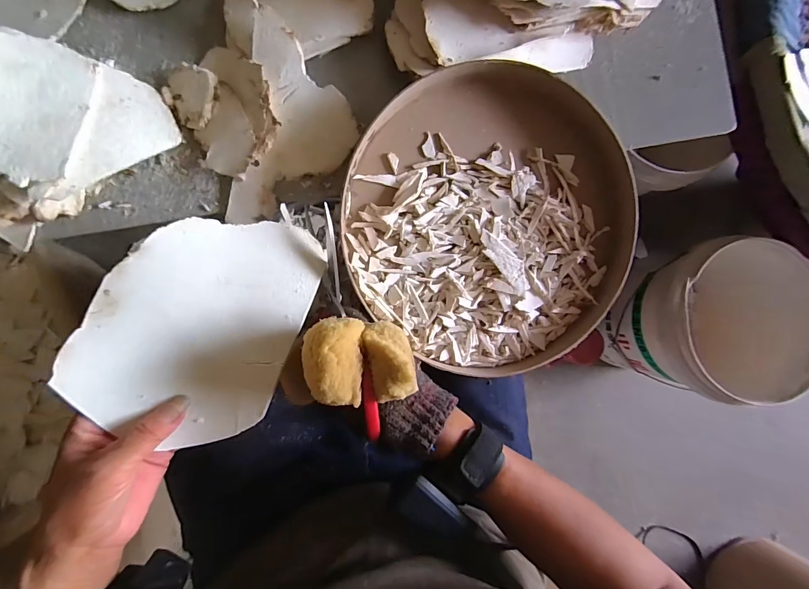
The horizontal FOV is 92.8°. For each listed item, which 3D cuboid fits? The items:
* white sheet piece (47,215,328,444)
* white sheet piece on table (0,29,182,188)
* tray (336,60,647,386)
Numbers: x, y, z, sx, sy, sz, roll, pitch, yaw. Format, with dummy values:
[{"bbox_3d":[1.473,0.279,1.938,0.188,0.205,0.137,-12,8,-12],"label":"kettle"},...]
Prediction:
[{"bbox_3d":[-0.147,0.019,0.280,0.132,0.011,0.172,24,86,-17],"label":"white sheet piece"},{"bbox_3d":[-0.306,-0.157,0.337,0.169,0.022,0.128,20,76,-21],"label":"white sheet piece on table"},{"bbox_3d":[0.091,-0.068,0.395,0.297,0.044,0.294,0,91,-7],"label":"tray"}]

